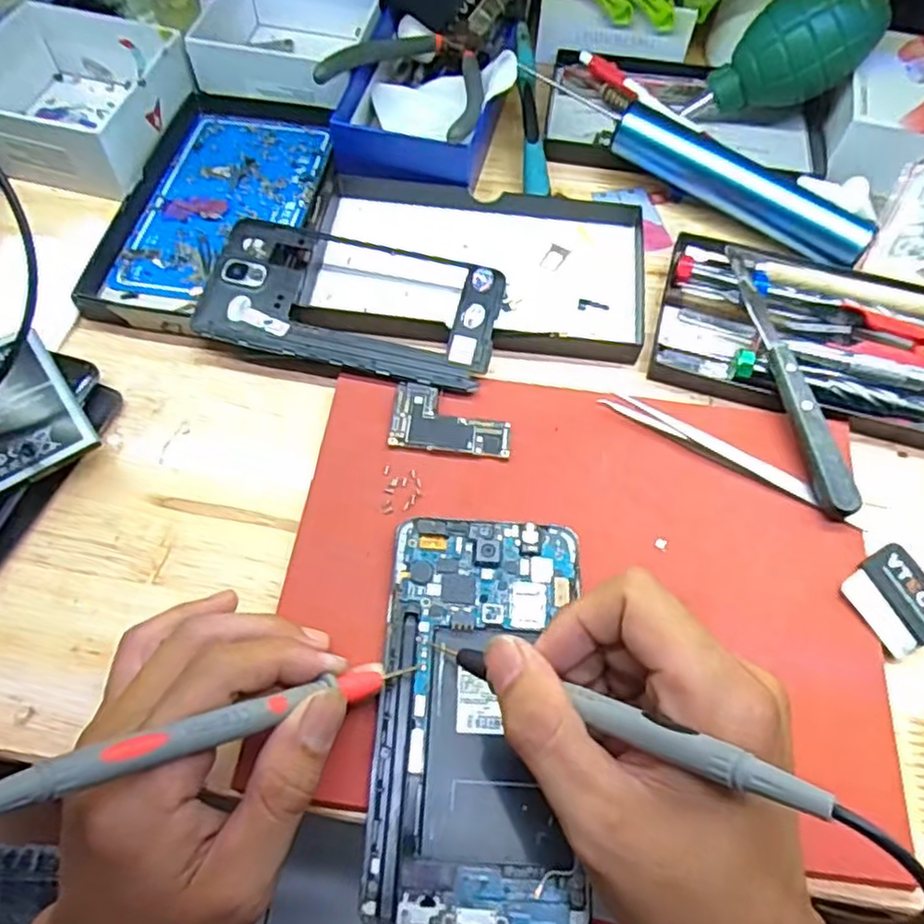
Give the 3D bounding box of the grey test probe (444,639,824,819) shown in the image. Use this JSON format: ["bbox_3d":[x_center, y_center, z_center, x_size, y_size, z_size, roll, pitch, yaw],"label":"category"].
[{"bbox_3d":[0.036,0.076,0.214,0.148,0.009,0.010,2,46,53],"label":"grey test probe"}]

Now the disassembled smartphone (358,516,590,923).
[{"bbox_3d":[0.007,0.091,0.264,0.075,0.008,0.147,4,63,1],"label":"disassembled smartphone"}]

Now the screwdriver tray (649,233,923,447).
[{"bbox_3d":[0.191,-0.065,0.352,0.172,0.019,0.103,15,62,6],"label":"screwdriver tray"}]

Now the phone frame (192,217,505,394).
[{"bbox_3d":[-0.055,-0.081,0.350,0.145,0.009,0.075,13,67,3],"label":"phone frame"}]

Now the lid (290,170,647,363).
[{"bbox_3d":[0.009,-0.108,0.378,0.179,0.017,0.116,7,61,2],"label":"lid"}]

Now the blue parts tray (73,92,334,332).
[{"bbox_3d":[-0.133,-0.147,0.396,0.108,0.014,0.180,9,61,3],"label":"blue parts tray"}]

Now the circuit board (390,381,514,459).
[{"bbox_3d":[-0.005,-0.020,0.326,0.056,0.004,0.033,7,61,2],"label":"circuit board"}]

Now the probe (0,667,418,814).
[{"bbox_3d":[-0.070,0.081,0.211,0.145,0.012,0.009,-1,51,-47],"label":"probe"}]

